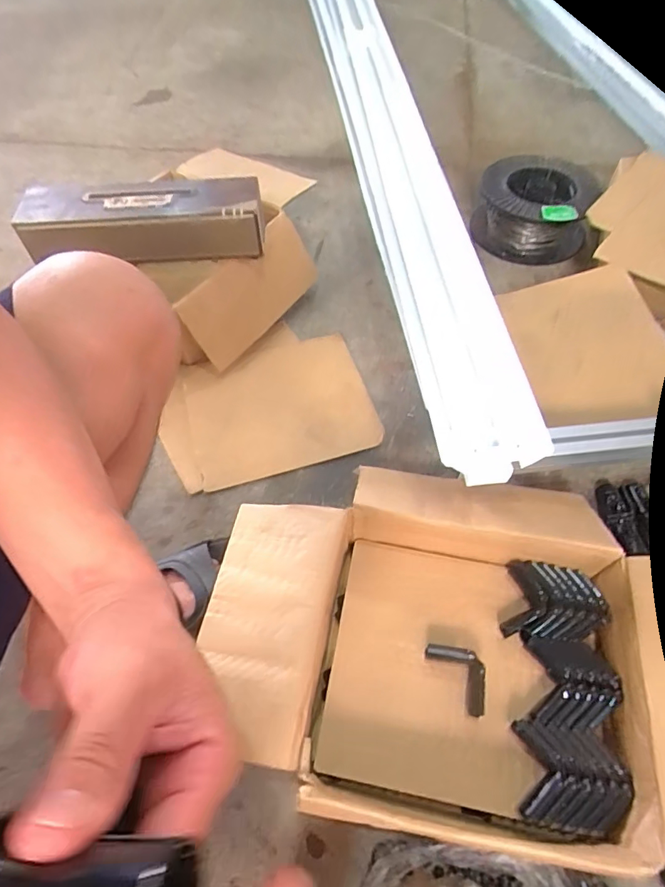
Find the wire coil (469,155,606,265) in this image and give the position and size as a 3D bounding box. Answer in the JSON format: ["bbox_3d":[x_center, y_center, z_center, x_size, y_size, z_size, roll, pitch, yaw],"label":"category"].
[{"bbox_3d":[0.459,-0.547,1.118,0.241,0.124,0.261,0,56,1],"label":"wire coil"}]

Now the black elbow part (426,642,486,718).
[{"bbox_3d":[0.149,0.262,0.559,0.043,0.026,0.085,-30,60,-18],"label":"black elbow part"}]

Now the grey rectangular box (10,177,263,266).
[{"bbox_3d":[-0.317,-0.375,0.826,0.392,0.081,0.132,-5,56,-2],"label":"grey rectangular box"}]

